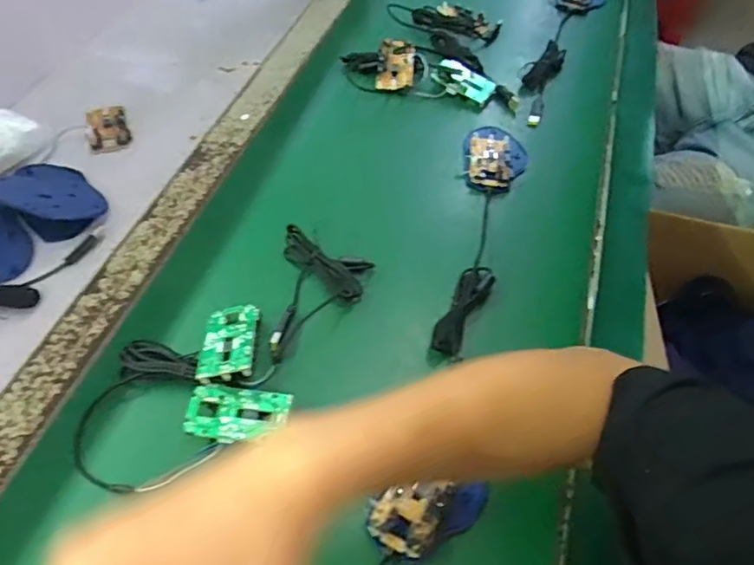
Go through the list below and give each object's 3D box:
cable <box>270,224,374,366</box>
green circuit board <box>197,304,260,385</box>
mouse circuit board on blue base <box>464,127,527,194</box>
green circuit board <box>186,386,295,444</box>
[{"bbox_3d":[-0.049,0.010,0.522,0.084,0.032,0.136,2,53,-5],"label":"cable"},{"bbox_3d":[-0.124,0.050,0.480,0.045,0.008,0.076,-11,40,2],"label":"green circuit board"},{"bbox_3d":[0.136,-0.143,0.659,0.072,0.020,0.115,14,53,4],"label":"mouse circuit board on blue base"},{"bbox_3d":[-0.108,0.105,0.445,0.076,0.013,0.043,7,48,-8],"label":"green circuit board"}]

